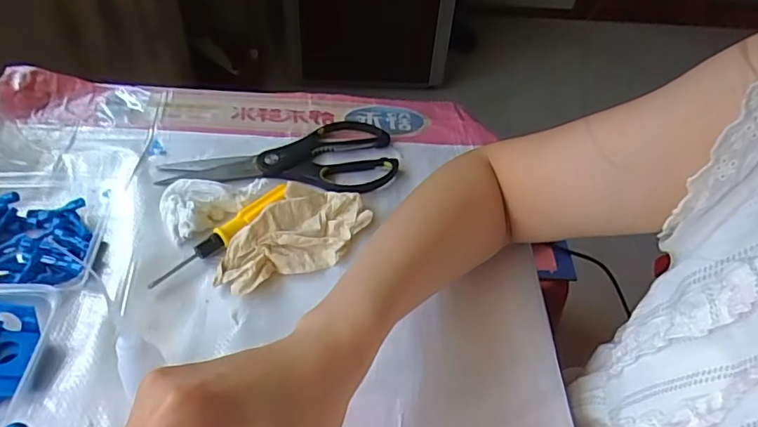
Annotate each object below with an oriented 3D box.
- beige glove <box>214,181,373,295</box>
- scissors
[{"bbox_3d":[-0.070,0.019,0.436,0.073,0.025,0.126,31,52,23],"label":"beige glove"},{"bbox_3d":[-0.094,-0.049,0.511,0.217,0.012,0.100,-6,47,-10],"label":"scissors"}]

